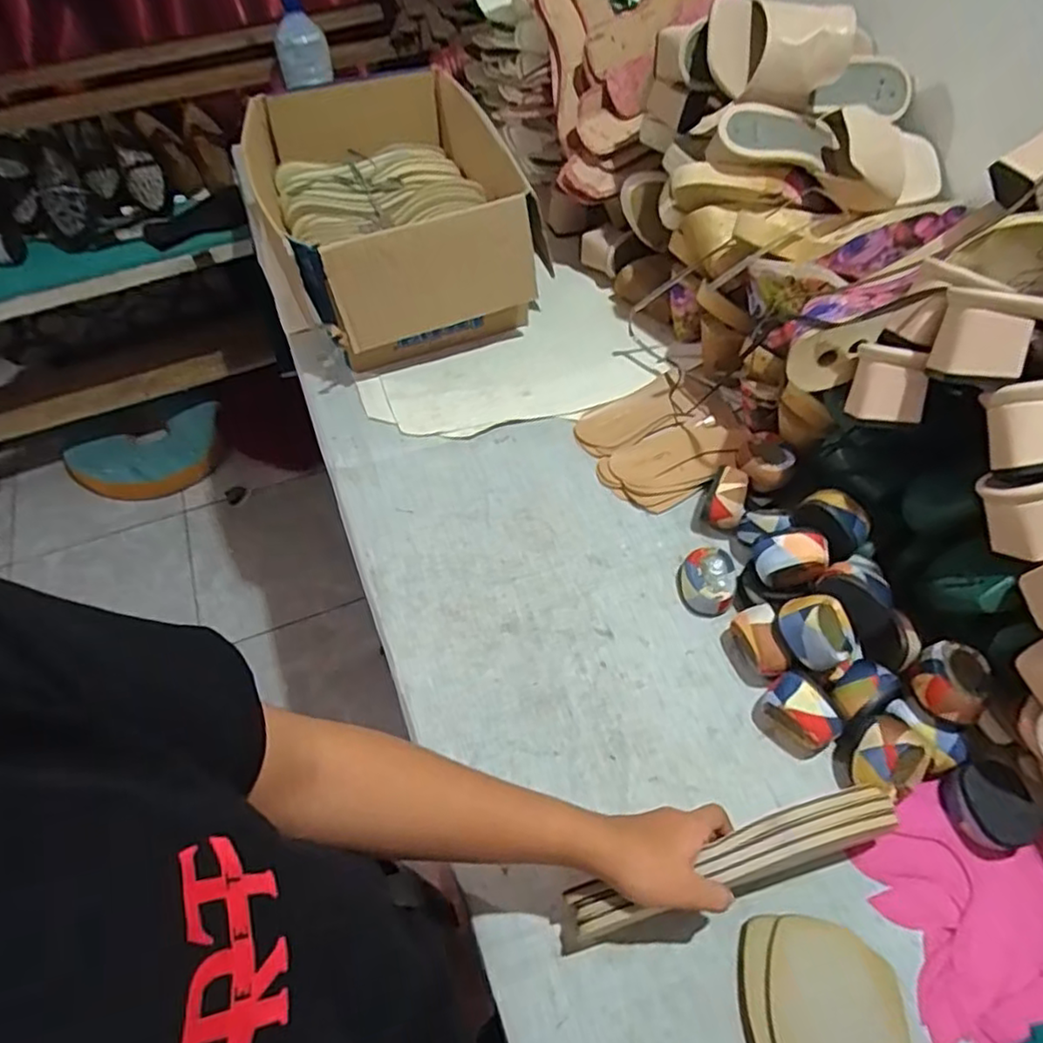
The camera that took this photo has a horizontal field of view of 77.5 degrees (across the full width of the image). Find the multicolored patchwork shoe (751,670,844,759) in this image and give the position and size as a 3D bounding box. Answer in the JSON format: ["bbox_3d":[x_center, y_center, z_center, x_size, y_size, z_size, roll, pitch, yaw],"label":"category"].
[{"bbox_3d":[0.237,0.165,0.555,0.045,0.053,0.065,-25,61,-16],"label":"multicolored patchwork shoe"}]

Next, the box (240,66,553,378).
[{"bbox_3d":[-0.163,-0.399,0.853,0.291,0.197,0.369,-20,59,-14],"label":"box"}]

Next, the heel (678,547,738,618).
[{"bbox_3d":[0.182,0.057,0.626,0.050,0.051,0.054,1,57,-1],"label":"heel"}]

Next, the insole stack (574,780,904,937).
[{"bbox_3d":[0.153,0.248,0.476,0.235,0.088,0.034,-16,58,-5],"label":"insole stack"}]

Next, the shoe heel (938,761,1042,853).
[{"bbox_3d":[0.370,0.223,0.509,0.059,0.037,0.064,1,57,-1],"label":"shoe heel"}]

